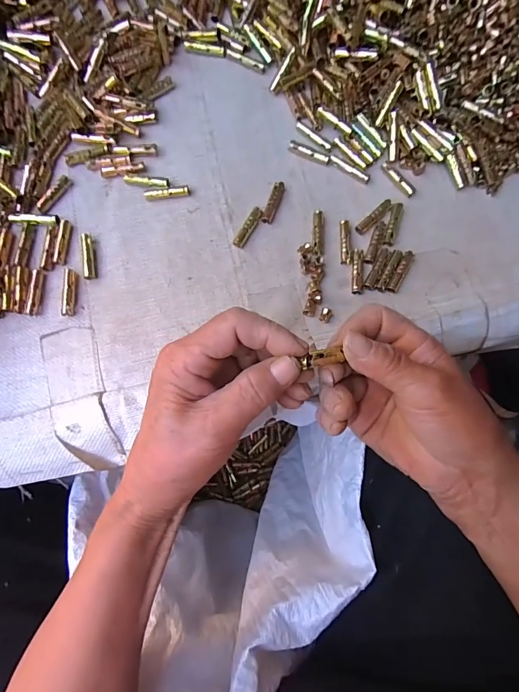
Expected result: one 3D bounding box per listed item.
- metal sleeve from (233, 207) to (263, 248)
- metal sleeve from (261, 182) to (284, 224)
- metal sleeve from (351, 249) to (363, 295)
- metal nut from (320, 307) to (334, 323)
[{"bbox_3d":[-0.010,-0.104,0.331,0.009,0.009,0.039,31,81,1],"label":"metal sleeve"},{"bbox_3d":[0.012,-0.128,0.337,0.010,0.009,0.041,20,81,0],"label":"metal sleeve"},{"bbox_3d":[0.083,-0.063,0.320,0.008,0.005,0.041,5,81,-3],"label":"metal sleeve"},{"bbox_3d":[0.056,-0.026,0.313,0.010,0.005,0.013,19,81,1],"label":"metal nut"}]

